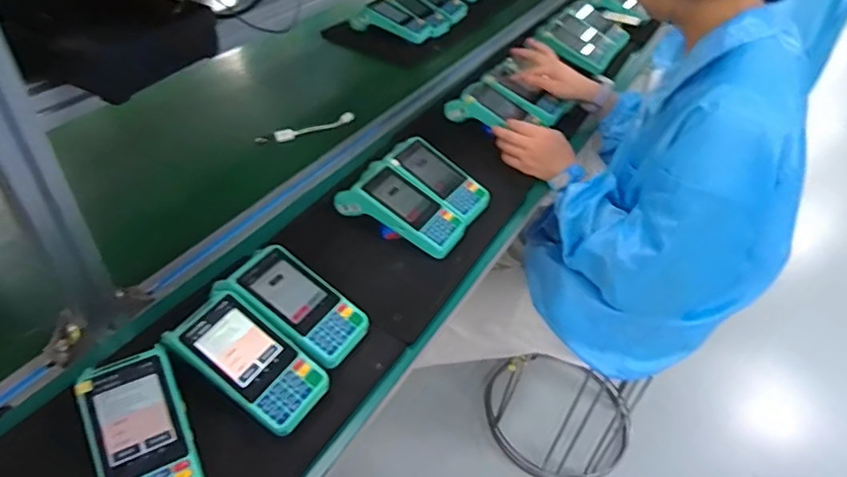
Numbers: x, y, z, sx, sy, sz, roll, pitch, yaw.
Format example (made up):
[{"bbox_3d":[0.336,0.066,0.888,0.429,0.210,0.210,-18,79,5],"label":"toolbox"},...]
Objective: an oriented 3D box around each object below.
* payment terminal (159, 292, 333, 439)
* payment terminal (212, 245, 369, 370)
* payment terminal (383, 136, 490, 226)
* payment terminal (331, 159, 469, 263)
[{"bbox_3d":[-0.184,0.129,0.574,0.161,0.050,0.078,38,58,10],"label":"payment terminal"},{"bbox_3d":[-0.144,0.075,0.625,0.156,0.062,0.092,21,45,17],"label":"payment terminal"},{"bbox_3d":[0.019,-0.085,0.819,0.157,0.066,0.092,27,46,22],"label":"payment terminal"},{"bbox_3d":[-0.031,-0.041,0.765,0.173,0.065,0.082,25,46,21],"label":"payment terminal"}]

